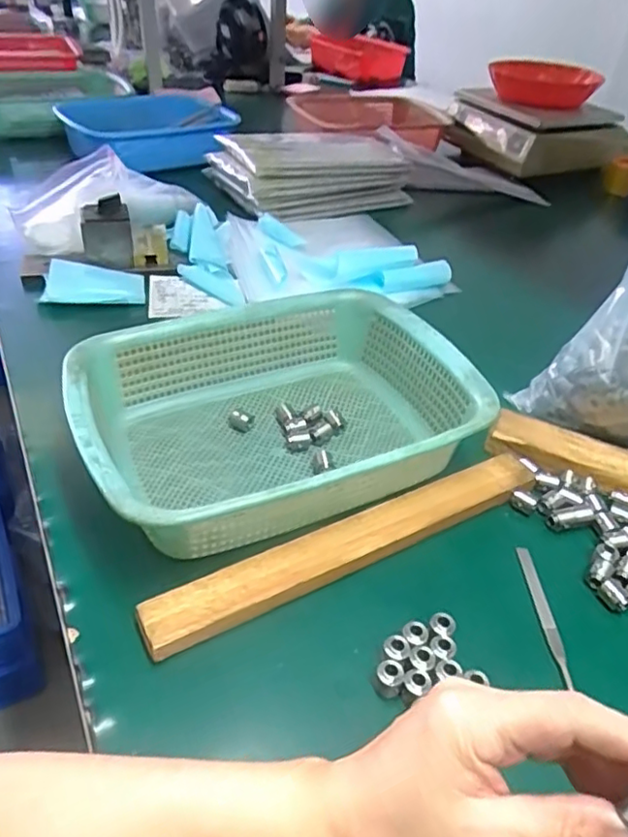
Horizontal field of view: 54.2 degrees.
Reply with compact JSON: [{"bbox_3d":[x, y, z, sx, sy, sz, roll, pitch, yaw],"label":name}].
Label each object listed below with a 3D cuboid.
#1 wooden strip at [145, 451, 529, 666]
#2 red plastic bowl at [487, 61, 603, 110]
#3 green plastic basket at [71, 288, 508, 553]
[{"bbox_3d":[0.033,0.084,0.430,0.311,0.013,0.035,-18,45,-25],"label":"wooden strip"},{"bbox_3d":[0.430,-0.628,1.148,0.188,0.051,0.188,15,41,13],"label":"red plastic bowl"},{"bbox_3d":[-0.030,-0.006,0.486,0.290,0.069,0.216,-16,44,-23],"label":"green plastic basket"}]

